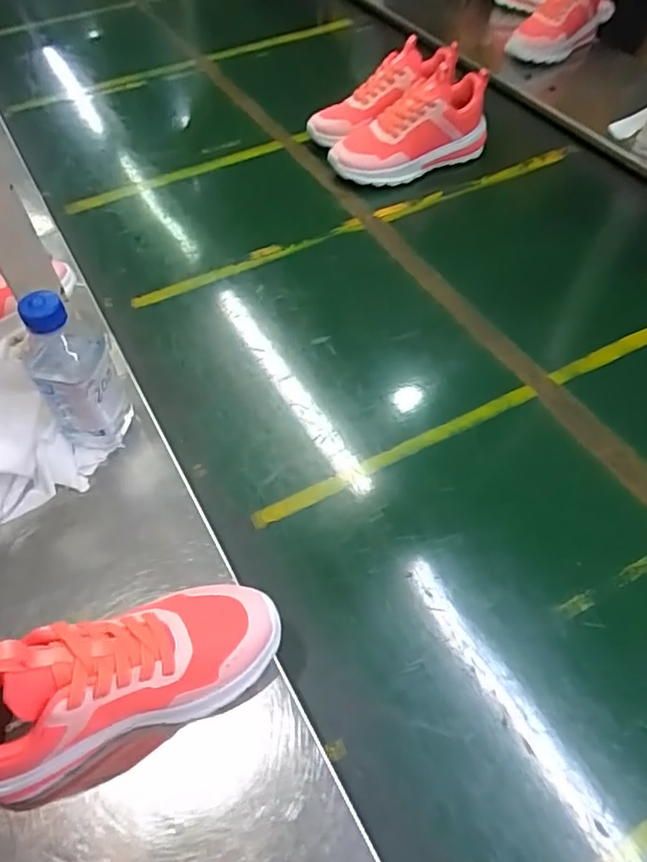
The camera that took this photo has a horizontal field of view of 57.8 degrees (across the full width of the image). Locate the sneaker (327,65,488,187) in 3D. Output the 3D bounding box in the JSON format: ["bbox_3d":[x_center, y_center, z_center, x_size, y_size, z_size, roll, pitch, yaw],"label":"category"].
[{"bbox_3d":[0.127,-0.423,0.836,0.241,0.117,0.073,-24,57,0],"label":"sneaker"}]

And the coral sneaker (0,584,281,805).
[{"bbox_3d":[-0.138,0.161,0.391,0.216,0.114,0.074,-15,55,-23],"label":"coral sneaker"}]

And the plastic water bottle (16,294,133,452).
[{"bbox_3d":[-0.222,-0.054,0.515,0.071,0.160,0.076,-28,59,-17],"label":"plastic water bottle"}]

